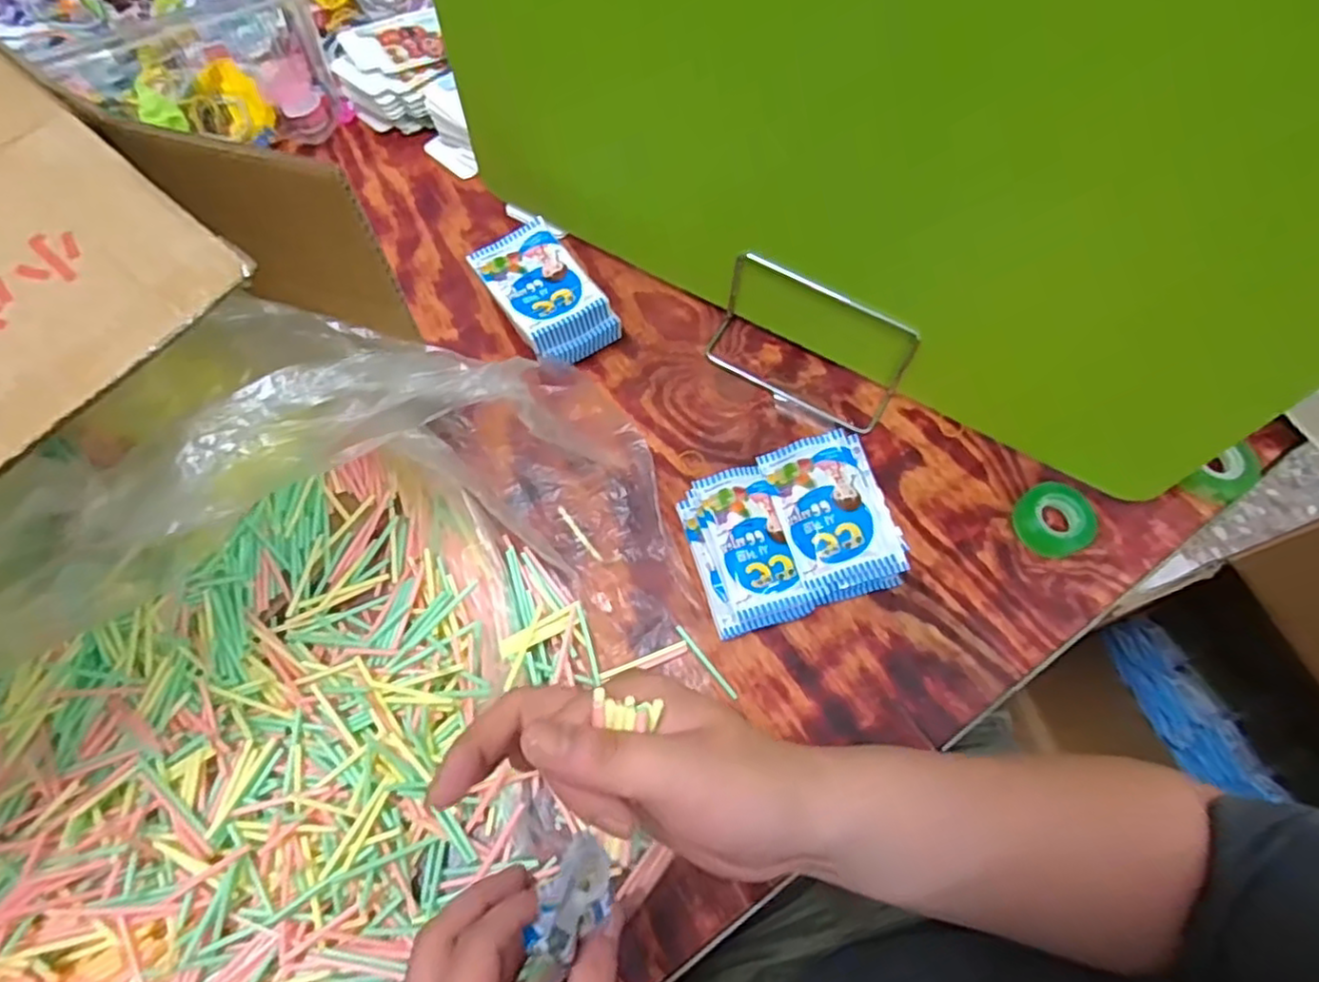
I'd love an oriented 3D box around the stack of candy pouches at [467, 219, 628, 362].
[{"bbox_3d":[-0.091,-0.153,0.570,0.073,0.048,0.116,-32,70,-14],"label":"stack of candy pouches"}]

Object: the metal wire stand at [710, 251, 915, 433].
[{"bbox_3d":[0.109,-0.111,0.531,0.150,0.079,0.056,28,68,11],"label":"metal wire stand"}]

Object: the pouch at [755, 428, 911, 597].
[{"bbox_3d":[0.117,0.012,0.490,0.069,0.012,0.108,-18,70,1],"label":"pouch"}]

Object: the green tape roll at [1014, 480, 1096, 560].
[{"bbox_3d":[0.288,0.018,0.514,0.059,0.020,0.050,-19,68,-10],"label":"green tape roll"}]

